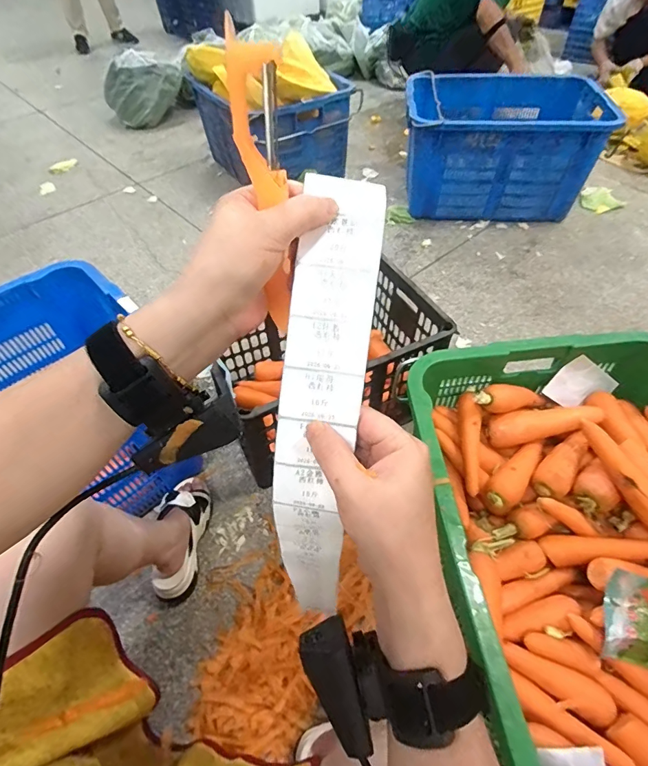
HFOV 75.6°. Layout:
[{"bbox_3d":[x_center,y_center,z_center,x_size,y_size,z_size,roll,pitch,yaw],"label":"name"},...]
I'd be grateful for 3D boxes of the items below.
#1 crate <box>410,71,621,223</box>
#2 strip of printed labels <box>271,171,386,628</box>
[{"bbox_3d":[0.656,-0.893,1.619,0.682,0.375,0.459,7,52,8],"label":"crate"},{"bbox_3d":[-0.002,0.036,0.291,0.052,0.327,0.051,10,19,10],"label":"strip of printed labels"}]

